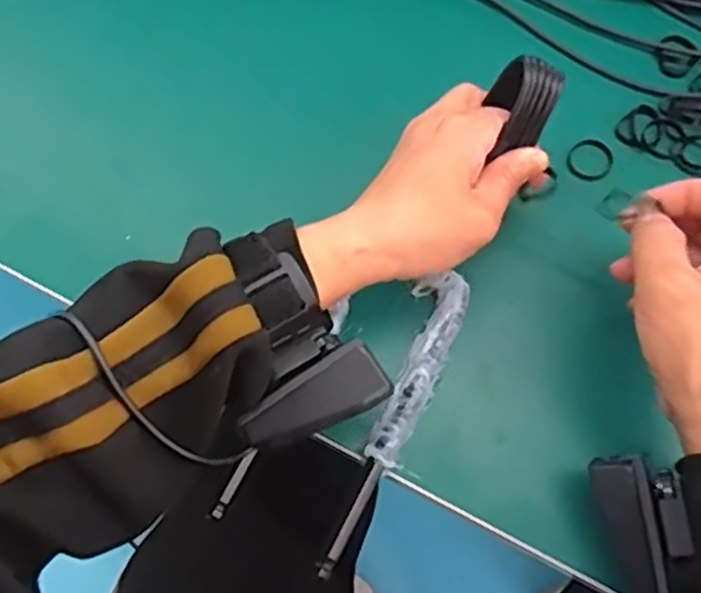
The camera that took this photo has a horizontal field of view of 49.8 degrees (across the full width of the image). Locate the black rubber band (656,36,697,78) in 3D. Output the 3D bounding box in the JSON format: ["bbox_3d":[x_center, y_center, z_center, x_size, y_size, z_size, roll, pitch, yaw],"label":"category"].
[{"bbox_3d":[0.207,-0.152,0.479,0.024,0.007,0.027,4,73,1],"label":"black rubber band"}]

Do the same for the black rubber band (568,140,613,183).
[{"bbox_3d":[0.145,-0.082,0.455,0.026,0.004,0.028,40,77,11],"label":"black rubber band"}]

